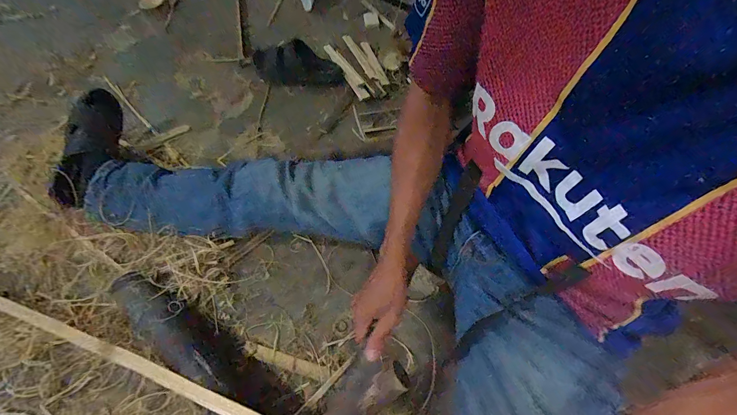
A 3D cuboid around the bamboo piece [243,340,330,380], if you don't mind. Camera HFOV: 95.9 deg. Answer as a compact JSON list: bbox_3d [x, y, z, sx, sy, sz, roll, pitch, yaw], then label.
[{"bbox_3d":[-0.145,0.267,0.580,0.158,0.007,0.023,15,62,9],"label":"bamboo piece"}]

